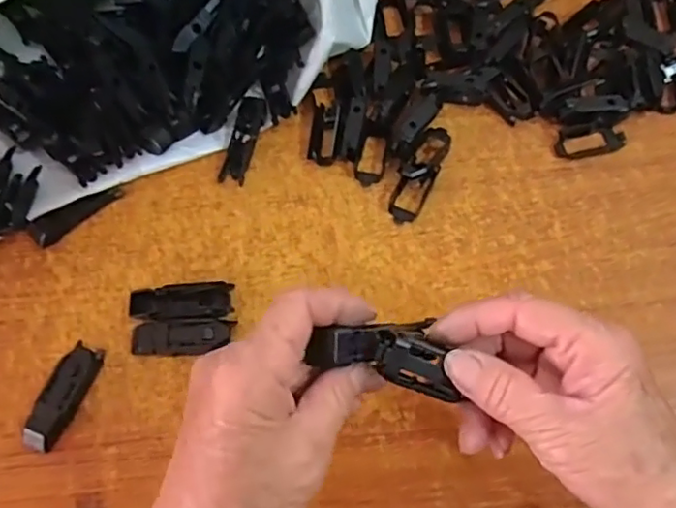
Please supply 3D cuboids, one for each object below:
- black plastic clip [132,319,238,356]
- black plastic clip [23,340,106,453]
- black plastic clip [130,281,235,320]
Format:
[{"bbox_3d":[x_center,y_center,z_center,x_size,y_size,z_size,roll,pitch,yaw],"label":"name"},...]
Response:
[{"bbox_3d":[-0.101,0.055,0.382,0.064,0.014,0.022,-5,69,-1],"label":"black plastic clip"},{"bbox_3d":[-0.174,0.089,0.371,0.023,0.017,0.066,16,70,7],"label":"black plastic clip"},{"bbox_3d":[-0.104,0.033,0.394,0.066,0.015,0.024,-2,68,0],"label":"black plastic clip"}]

